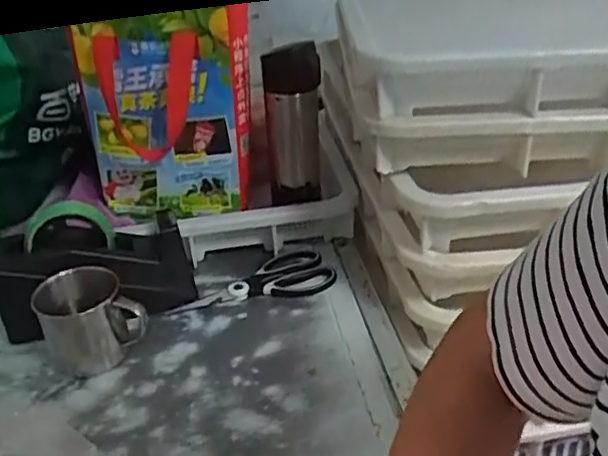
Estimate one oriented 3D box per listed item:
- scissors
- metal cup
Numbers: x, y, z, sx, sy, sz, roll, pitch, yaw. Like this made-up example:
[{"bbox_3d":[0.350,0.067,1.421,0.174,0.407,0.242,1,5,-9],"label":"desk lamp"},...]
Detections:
[{"bbox_3d":[-0.061,0.062,0.745,0.188,0.011,0.083,-11,31,-12],"label":"scissors"},{"bbox_3d":[-0.216,0.095,0.647,0.097,0.086,0.086,-16,33,-21],"label":"metal cup"}]

